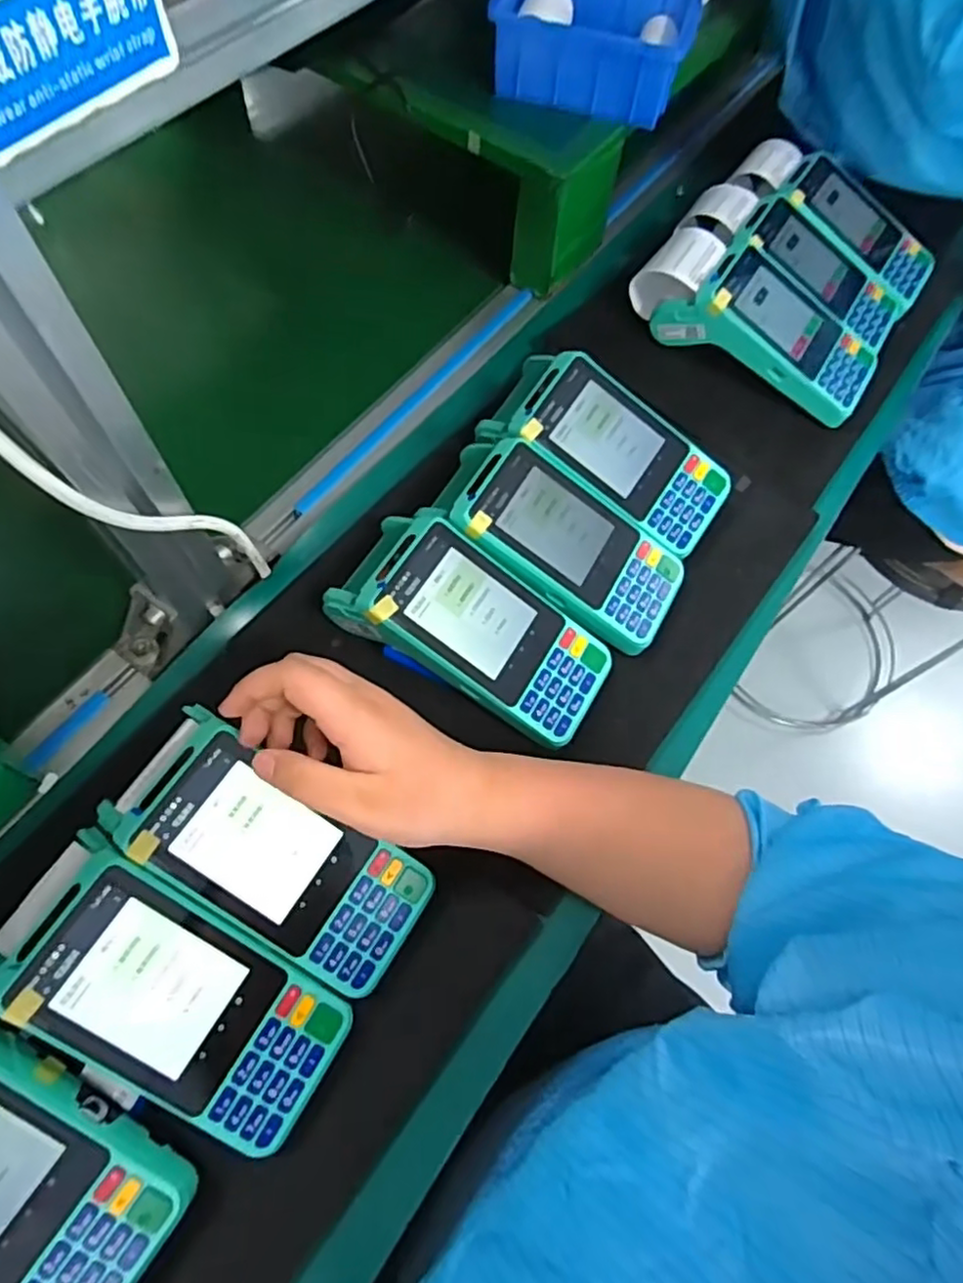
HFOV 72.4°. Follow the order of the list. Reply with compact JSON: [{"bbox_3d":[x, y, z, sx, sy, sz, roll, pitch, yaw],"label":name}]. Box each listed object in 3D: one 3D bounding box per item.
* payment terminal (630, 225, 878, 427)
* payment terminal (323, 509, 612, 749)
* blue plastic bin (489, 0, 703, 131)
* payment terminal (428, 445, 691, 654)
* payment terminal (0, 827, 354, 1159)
[{"bbox_3d":[0.220,-0.255,0.526,0.193,0.068,0.080,28,67,9],"label":"payment terminal"},{"bbox_3d":[-0.007,-0.007,0.400,0.168,0.068,0.082,32,68,11],"label":"payment terminal"},{"bbox_3d":[0.085,-0.459,0.507,0.142,0.061,0.101,15,66,4],"label":"blue plastic bin"},{"bbox_3d":[0.053,-0.060,0.428,0.151,0.069,0.083,26,67,9],"label":"payment terminal"},{"bbox_3d":[-0.151,0.169,0.312,0.166,0.037,0.080,35,68,-2],"label":"payment terminal"}]

